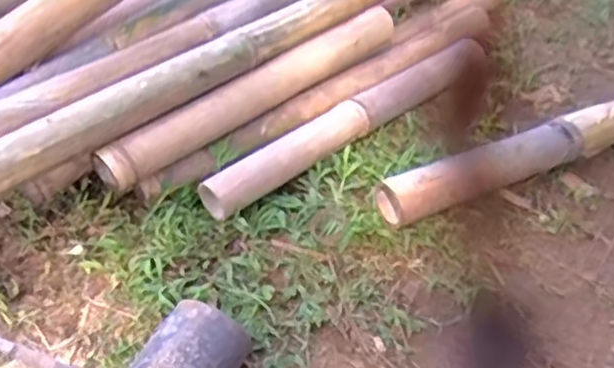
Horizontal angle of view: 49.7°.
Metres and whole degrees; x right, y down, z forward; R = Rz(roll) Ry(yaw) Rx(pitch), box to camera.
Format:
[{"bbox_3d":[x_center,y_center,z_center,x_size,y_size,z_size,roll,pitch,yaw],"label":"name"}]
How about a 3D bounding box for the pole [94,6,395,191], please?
[{"bbox_3d":[-0.068,-0.154,1.055,0.565,0.069,0.056,-35,58,-28],"label":"pole"}]

